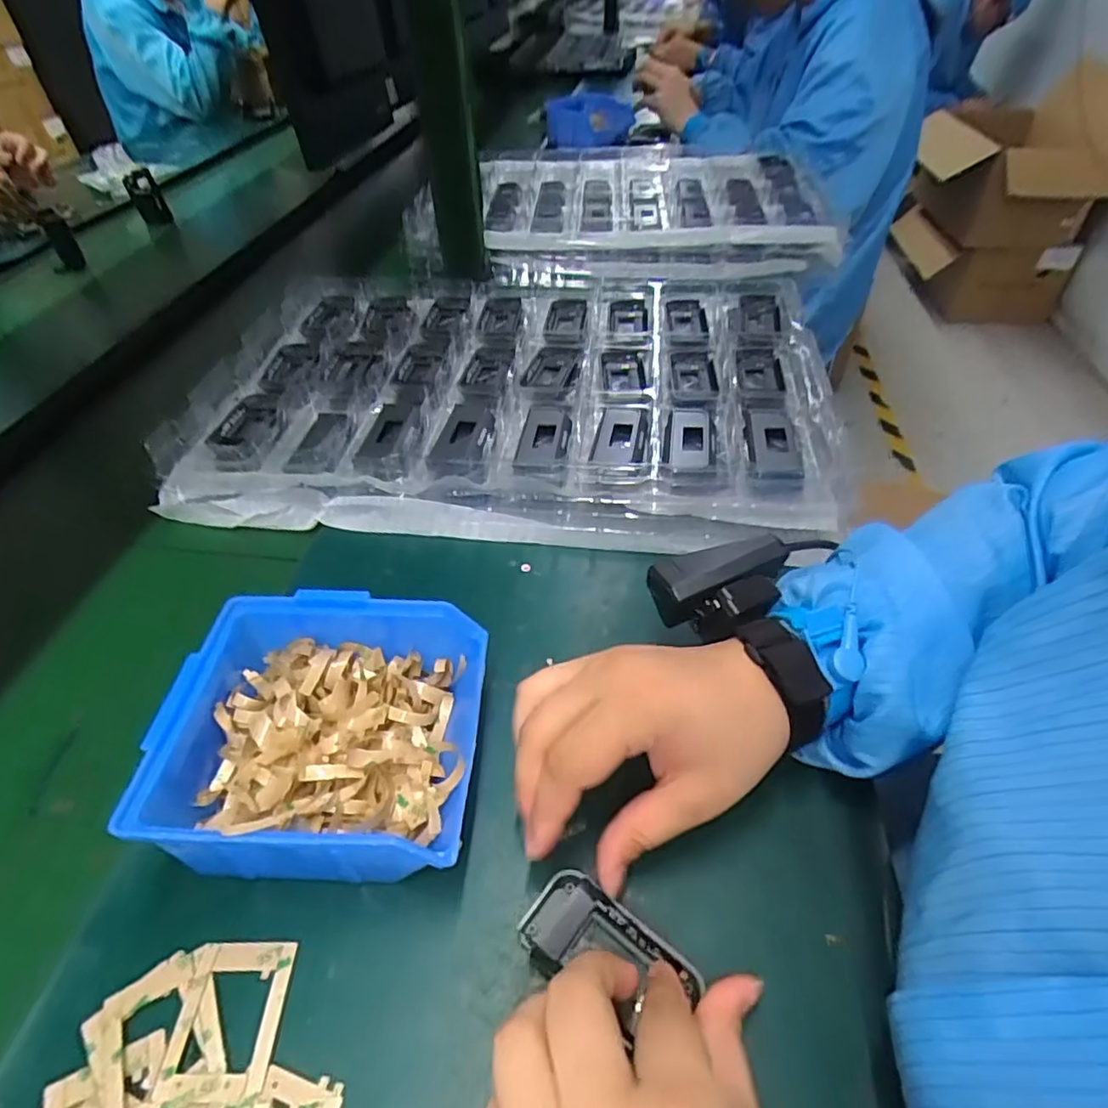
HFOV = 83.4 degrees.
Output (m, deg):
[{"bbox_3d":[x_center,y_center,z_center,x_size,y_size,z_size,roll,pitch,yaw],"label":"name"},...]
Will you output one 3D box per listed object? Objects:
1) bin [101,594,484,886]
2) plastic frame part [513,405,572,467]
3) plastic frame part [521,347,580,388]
[{"bbox_3d":[-0.111,0.092,0.296,0.144,0.072,0.130,0,46,3],"label":"bin"},{"bbox_3d":[-0.009,-0.086,0.467,0.040,0.013,0.083,4,46,7],"label":"plastic frame part"},{"bbox_3d":[-0.004,-0.159,0.544,0.041,0.011,0.076,10,47,12],"label":"plastic frame part"}]

